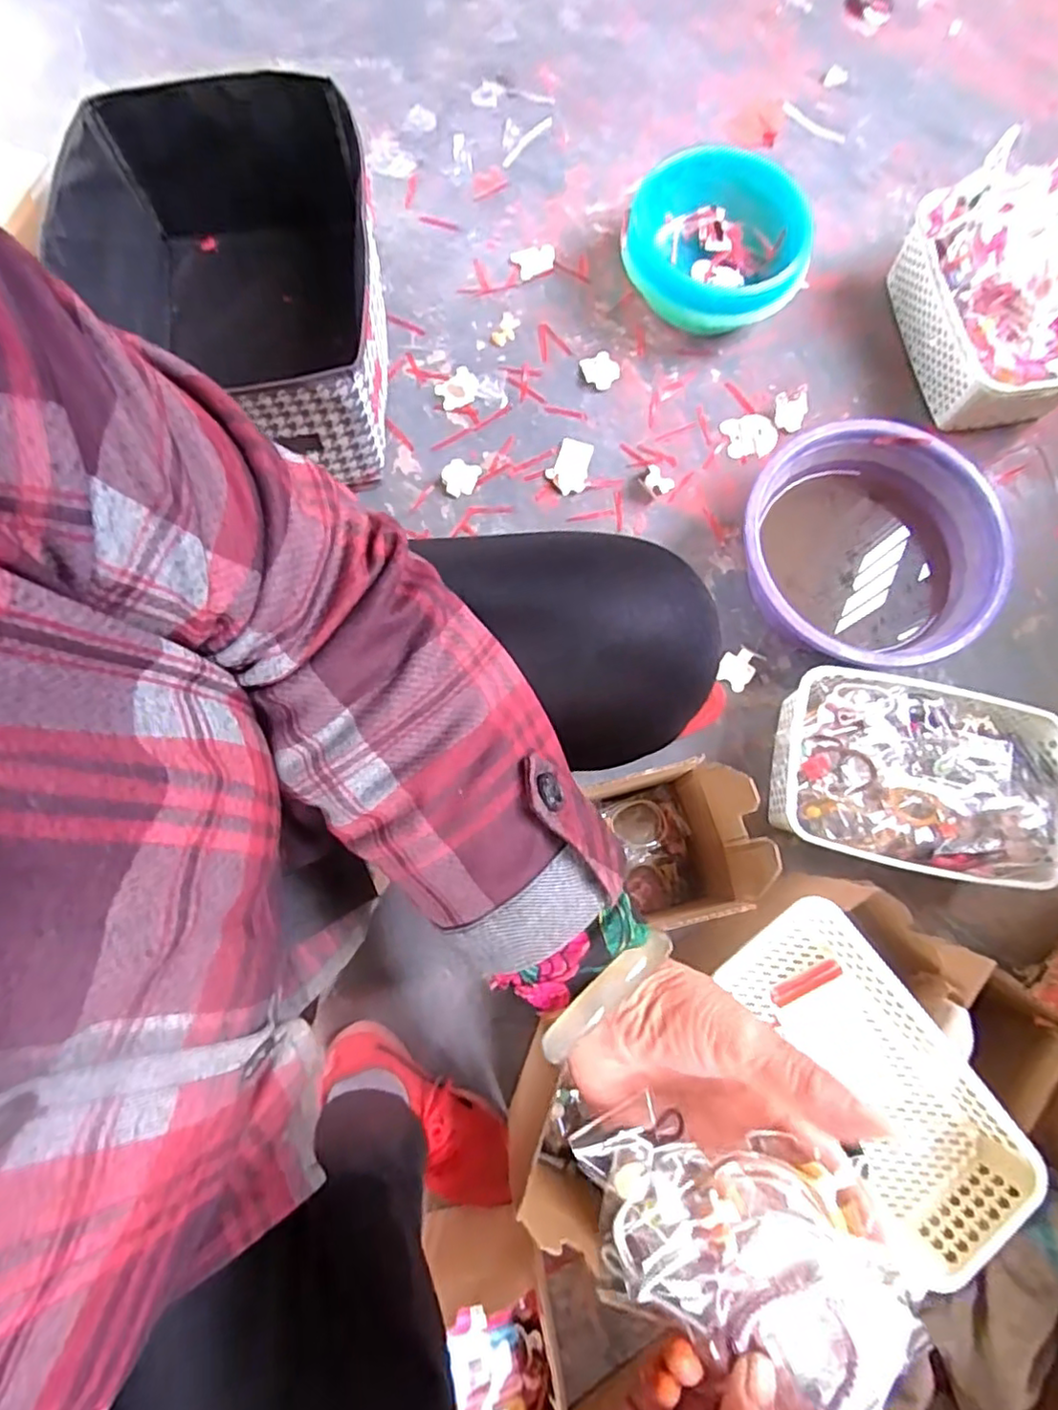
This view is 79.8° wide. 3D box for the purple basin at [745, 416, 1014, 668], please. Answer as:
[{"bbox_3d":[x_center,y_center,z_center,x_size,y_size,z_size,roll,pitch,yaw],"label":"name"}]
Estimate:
[{"bbox_3d":[0.386,-0.175,0.751,0.271,0.124,0.278,0,78,-2],"label":"purple basin"}]

